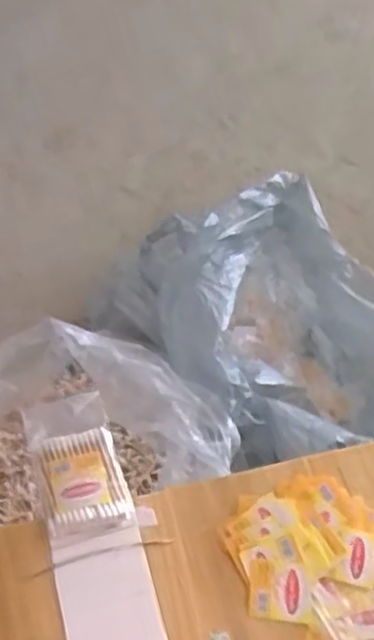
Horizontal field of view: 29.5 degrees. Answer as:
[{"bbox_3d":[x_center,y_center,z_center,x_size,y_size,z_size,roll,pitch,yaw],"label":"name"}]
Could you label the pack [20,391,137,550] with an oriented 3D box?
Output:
[{"bbox_3d":[-0.084,0.105,0.533,0.061,0.022,0.123,-14,43,-13],"label":"pack"}]

